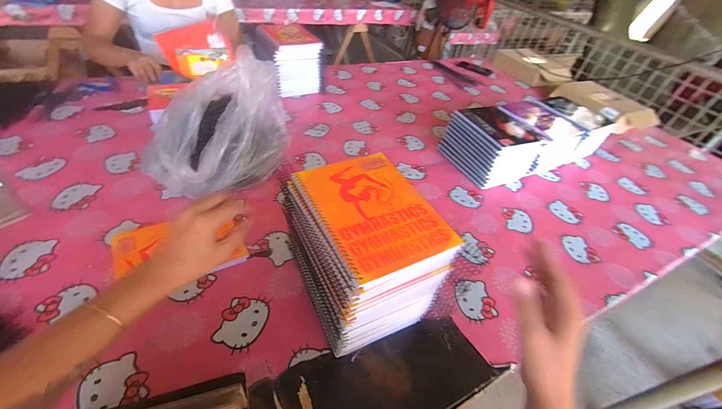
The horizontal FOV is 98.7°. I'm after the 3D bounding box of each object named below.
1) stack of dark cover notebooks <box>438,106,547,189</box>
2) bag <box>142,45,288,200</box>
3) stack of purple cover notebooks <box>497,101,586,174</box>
[{"bbox_3d":[0.367,-0.173,0.875,0.204,0.120,0.209,-15,48,-23],"label":"stack of dark cover notebooks"},{"bbox_3d":[-0.297,-0.164,0.689,0.208,0.212,0.294,20,44,9],"label":"bag"},{"bbox_3d":[0.500,-0.212,0.928,0.197,0.116,0.218,-14,49,-24],"label":"stack of purple cover notebooks"}]

